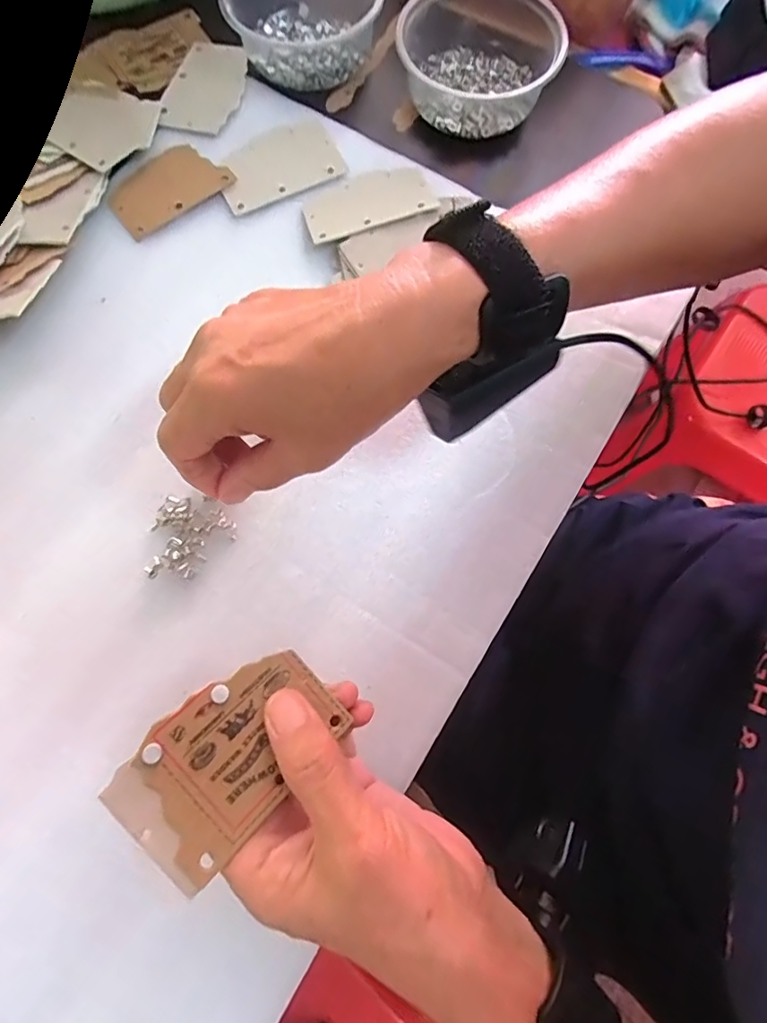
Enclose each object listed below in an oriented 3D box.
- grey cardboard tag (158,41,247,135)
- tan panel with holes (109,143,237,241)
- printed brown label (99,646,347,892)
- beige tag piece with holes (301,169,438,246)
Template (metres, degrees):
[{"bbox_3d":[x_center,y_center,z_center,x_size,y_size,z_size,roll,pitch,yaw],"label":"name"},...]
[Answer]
[{"bbox_3d":[-0.126,-0.309,0.380,0.051,0.004,0.089,11,71,3],"label":"grey cardboard tag"},{"bbox_3d":[-0.147,-0.219,0.354,0.076,0.004,0.052,-39,79,-8],"label":"tan panel with holes"},{"bbox_3d":[-0.059,0.094,0.206,0.052,0.004,0.083,48,64,-4],"label":"printed brown label"},{"bbox_3d":[-0.010,-0.204,0.347,0.084,0.005,0.050,-18,63,-3],"label":"beige tag piece with holes"}]

